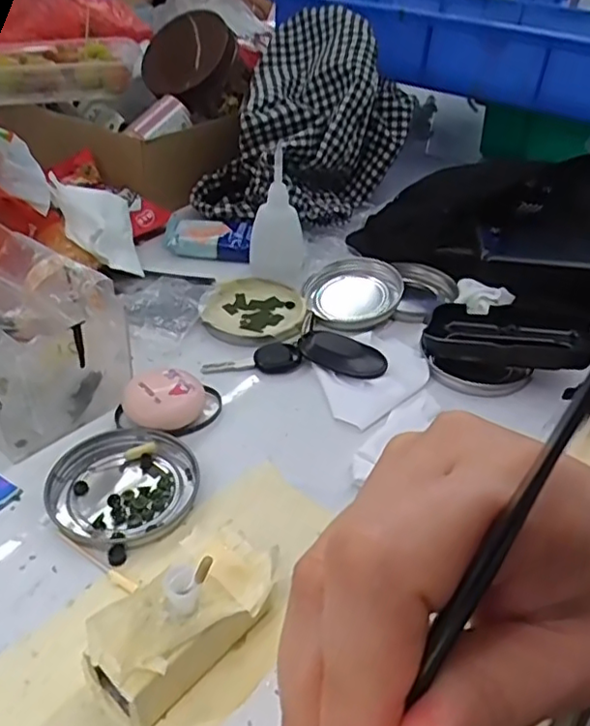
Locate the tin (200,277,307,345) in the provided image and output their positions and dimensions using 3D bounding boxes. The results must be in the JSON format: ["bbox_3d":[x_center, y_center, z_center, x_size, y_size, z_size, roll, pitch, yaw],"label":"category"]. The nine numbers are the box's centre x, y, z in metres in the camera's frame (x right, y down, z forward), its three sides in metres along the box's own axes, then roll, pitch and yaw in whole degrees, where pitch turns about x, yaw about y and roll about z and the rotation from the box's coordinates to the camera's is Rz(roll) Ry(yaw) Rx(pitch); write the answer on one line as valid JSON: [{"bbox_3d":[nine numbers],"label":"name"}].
[{"bbox_3d":[-0.032,-0.039,0.483,0.076,0.012,0.079,2,39,-2],"label":"tin"}]

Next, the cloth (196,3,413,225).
[{"bbox_3d":[0.012,-0.241,0.615,0.186,0.146,0.204,7,38,5],"label":"cloth"}]

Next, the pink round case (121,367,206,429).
[{"bbox_3d":[-0.080,0.024,0.385,0.047,0.021,0.038,1,39,-3],"label":"pink round case"}]

